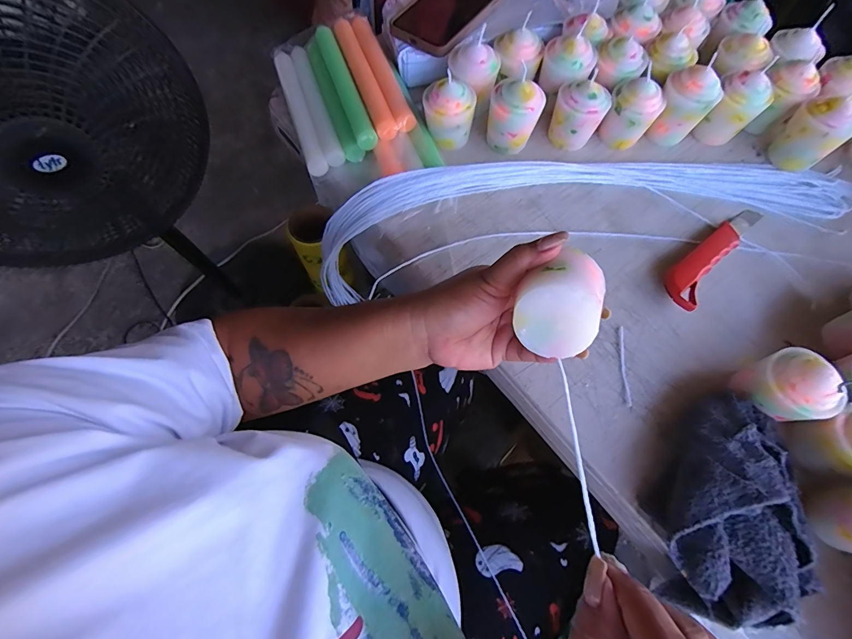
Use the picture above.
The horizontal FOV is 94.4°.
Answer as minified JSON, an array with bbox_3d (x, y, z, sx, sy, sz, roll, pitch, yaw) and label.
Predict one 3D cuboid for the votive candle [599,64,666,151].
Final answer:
[{"bbox_3d":[0.230,-0.231,0.444,0.054,0.064,0.045,34,73,12],"label":"votive candle"}]

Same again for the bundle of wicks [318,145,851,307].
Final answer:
[{"bbox_3d":[0.172,-0.139,0.481,0.604,0.128,0.131,-6,69,-2],"label":"bundle of wicks"}]

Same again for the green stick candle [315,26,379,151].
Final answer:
[{"bbox_3d":[-0.096,-0.272,0.466,0.024,0.022,0.180,-20,70,-7],"label":"green stick candle"}]

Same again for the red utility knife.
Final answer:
[{"bbox_3d":[0.302,-0.075,0.413,0.037,0.019,0.166,42,75,14],"label":"red utility knife"}]

